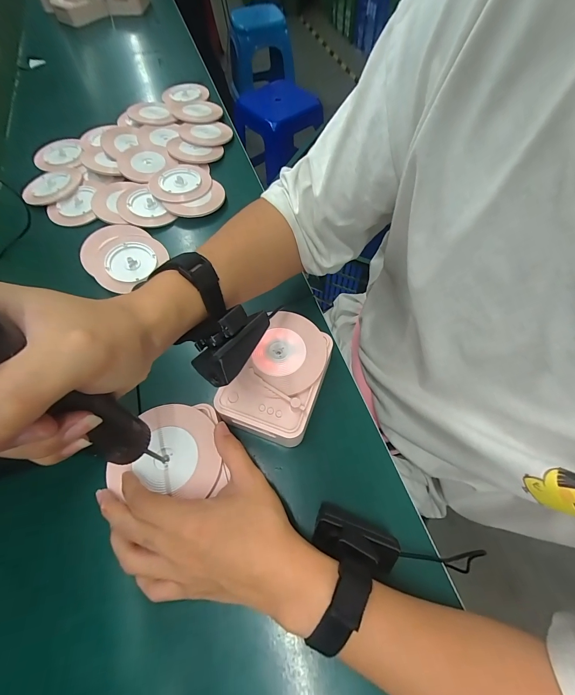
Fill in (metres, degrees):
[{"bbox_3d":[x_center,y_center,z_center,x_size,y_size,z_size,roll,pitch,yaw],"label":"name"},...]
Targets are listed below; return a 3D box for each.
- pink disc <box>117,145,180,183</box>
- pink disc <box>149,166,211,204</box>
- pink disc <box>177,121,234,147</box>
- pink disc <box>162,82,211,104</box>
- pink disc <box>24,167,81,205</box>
[{"bbox_3d":[-0.256,-0.337,0.567,0.091,0.005,0.104,-30,65,-14],"label":"pink disc"},{"bbox_3d":[-0.182,-0.282,0.539,0.101,0.011,0.094,-1,62,1],"label":"pink disc"},{"bbox_3d":[-0.161,-0.423,0.623,0.100,0.007,0.083,-12,63,-10],"label":"pink disc"},{"bbox_3d":[-0.233,-0.574,0.710,0.105,0.019,0.086,-25,64,-11],"label":"pink disc"},{"bbox_3d":[-0.409,-0.284,0.545,0.096,0.009,0.101,-1,62,1],"label":"pink disc"}]

